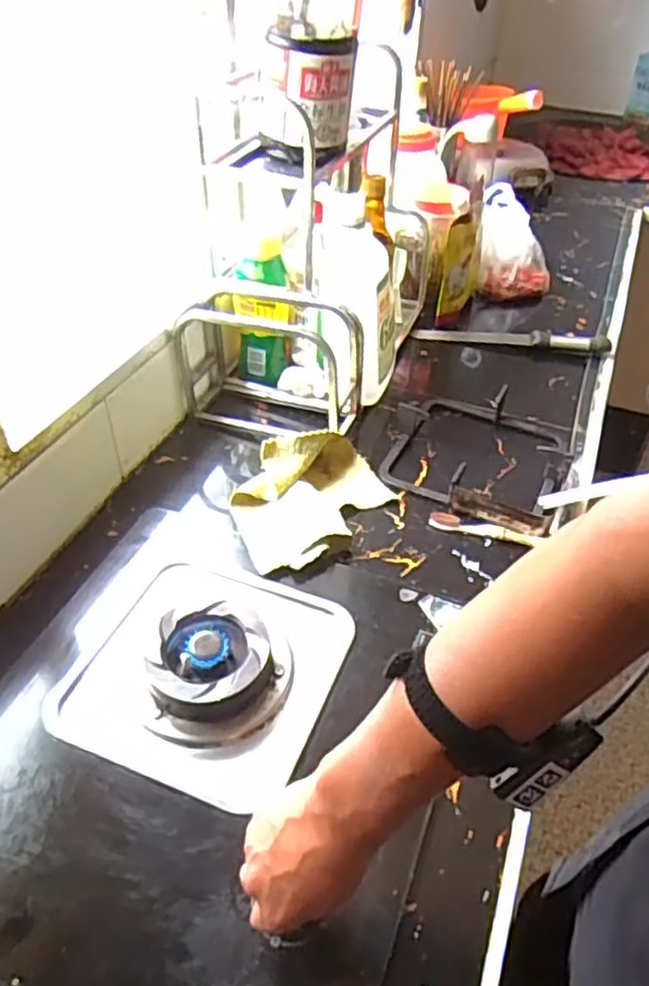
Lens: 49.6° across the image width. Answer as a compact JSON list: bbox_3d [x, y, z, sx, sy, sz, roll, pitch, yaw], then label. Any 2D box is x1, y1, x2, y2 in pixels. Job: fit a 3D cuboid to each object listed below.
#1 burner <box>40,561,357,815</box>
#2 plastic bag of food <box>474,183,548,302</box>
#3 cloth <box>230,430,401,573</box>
[{"bbox_3d":[-0.111,0.153,0.658,0.230,0.036,0.226,16,43,15],"label":"burner"},{"bbox_3d":[0.339,-0.439,1.243,0.142,0.150,0.135,12,43,11],"label":"plastic bag of food"},{"bbox_3d":[-0.012,-0.002,0.816,0.201,0.054,0.151,-25,49,-27],"label":"cloth"}]

